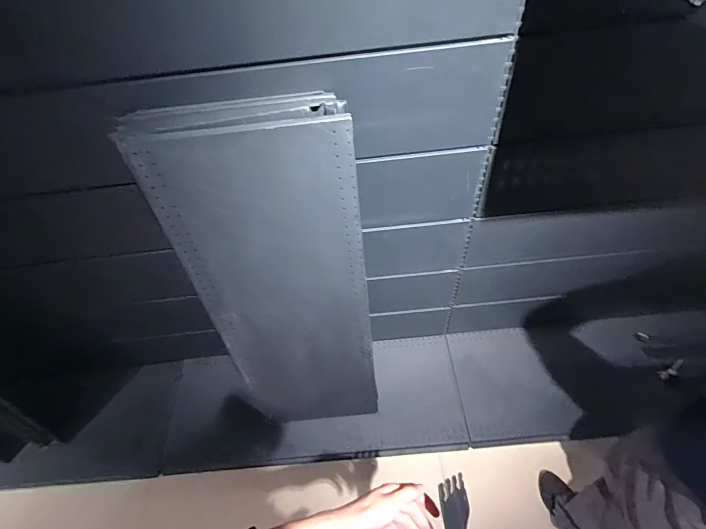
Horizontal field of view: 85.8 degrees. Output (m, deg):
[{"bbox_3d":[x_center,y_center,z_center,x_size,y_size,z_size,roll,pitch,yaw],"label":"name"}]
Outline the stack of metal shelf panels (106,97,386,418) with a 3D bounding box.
[{"bbox_3d":[-0.191,0.126,1.144,0.476,1.191,0.138,-4,44,3],"label":"stack of metal shelf panels"}]

